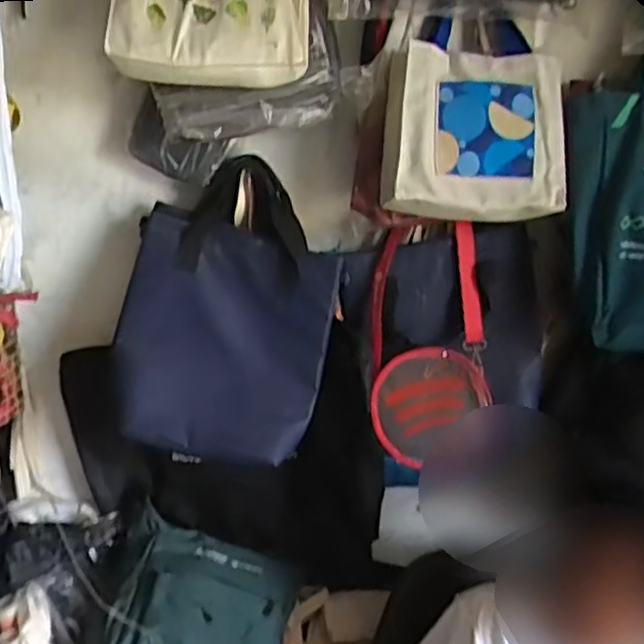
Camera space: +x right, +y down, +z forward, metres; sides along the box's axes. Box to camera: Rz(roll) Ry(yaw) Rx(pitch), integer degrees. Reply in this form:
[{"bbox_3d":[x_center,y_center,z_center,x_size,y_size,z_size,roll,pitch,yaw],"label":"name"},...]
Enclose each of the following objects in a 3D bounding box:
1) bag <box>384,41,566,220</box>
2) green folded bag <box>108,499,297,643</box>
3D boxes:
[{"bbox_3d":[0.243,-0.294,1.058,0.254,0.240,0.107,2,18,-2],"label":"bag"},{"bbox_3d":[-0.226,0.561,1.262,0.337,0.090,0.315,27,46,-13],"label":"green folded bag"}]

